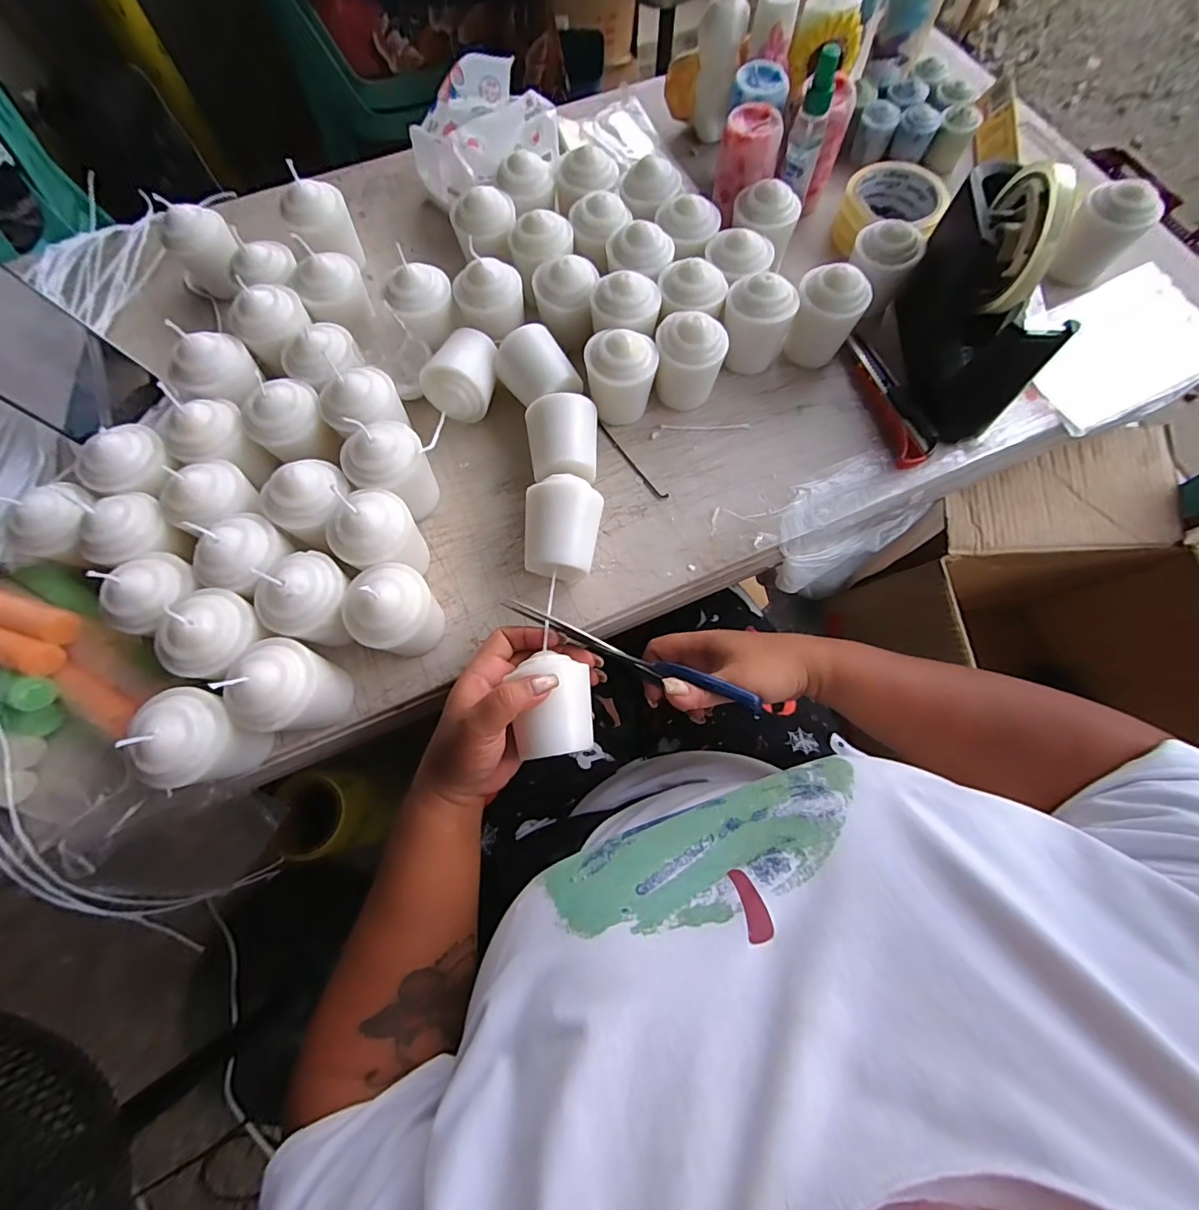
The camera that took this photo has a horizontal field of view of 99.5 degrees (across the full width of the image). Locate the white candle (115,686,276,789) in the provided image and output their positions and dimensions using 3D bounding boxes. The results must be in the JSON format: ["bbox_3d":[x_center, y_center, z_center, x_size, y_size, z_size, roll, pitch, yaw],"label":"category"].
[{"bbox_3d":[-0.246,0.084,0.322,0.048,0.074,0.057,-7,72,-1],"label":"white candle"}]

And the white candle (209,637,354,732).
[{"bbox_3d":[-0.206,0.054,0.331,0.058,0.078,0.054,0,72,1],"label":"white candle"}]

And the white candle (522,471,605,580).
[{"bbox_3d":[-0.029,-0.054,0.383,0.054,0.050,0.070,12,73,5],"label":"white candle"}]

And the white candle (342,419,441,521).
[{"bbox_3d":[-0.154,-0.104,0.390,0.055,0.074,0.058,17,73,6],"label":"white candle"}]

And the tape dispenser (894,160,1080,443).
[{"bbox_3d":[0.299,-0.242,0.395,0.057,0.129,0.179,3,72,2],"label":"tape dispenser"}]

